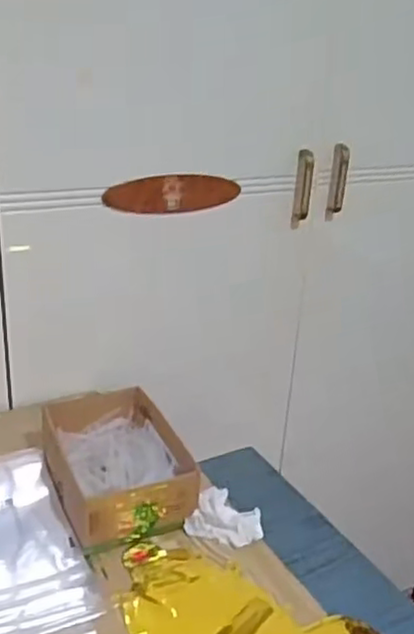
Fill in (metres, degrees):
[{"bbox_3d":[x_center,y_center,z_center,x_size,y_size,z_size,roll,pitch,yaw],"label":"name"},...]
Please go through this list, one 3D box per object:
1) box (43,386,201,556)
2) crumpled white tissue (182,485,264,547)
[{"bbox_3d":[-0.098,0.158,0.730,0.135,0.065,0.188,-8,27,-26],"label":"box"},{"bbox_3d":[0.023,0.206,0.692,0.070,0.025,0.056,16,27,25],"label":"crumpled white tissue"}]

